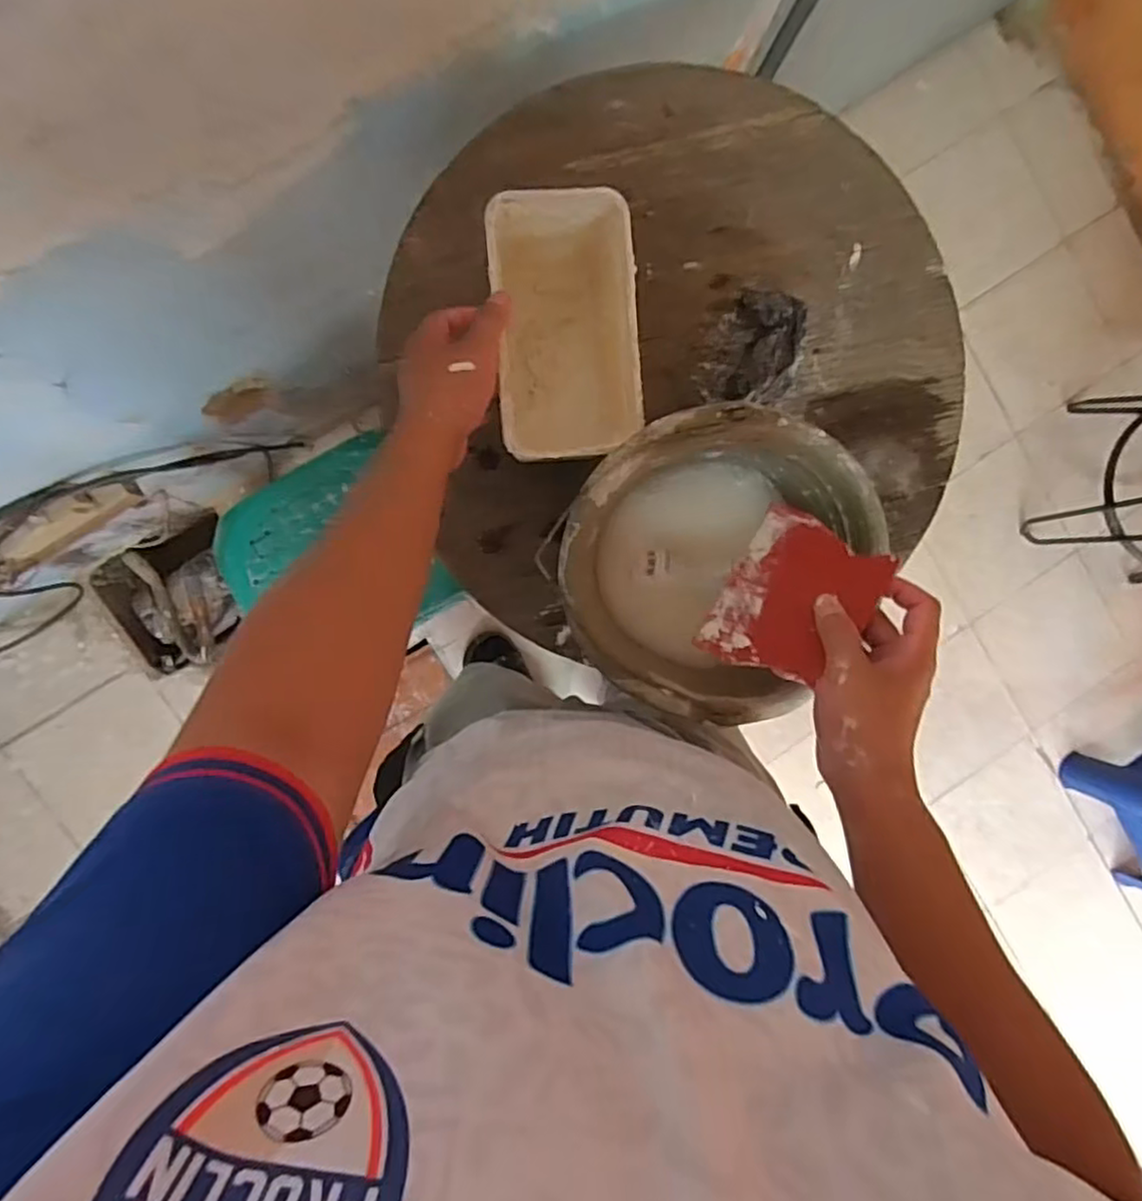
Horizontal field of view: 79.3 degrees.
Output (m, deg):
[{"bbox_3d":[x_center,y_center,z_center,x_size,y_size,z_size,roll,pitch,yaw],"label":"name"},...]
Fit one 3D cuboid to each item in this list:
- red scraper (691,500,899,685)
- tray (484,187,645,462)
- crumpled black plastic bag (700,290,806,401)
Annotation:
[{"bbox_3d":[0.159,-0.001,0.497,0.005,0.106,0.120,31,90,-49],"label":"red scraper"},{"bbox_3d":[-0.010,-0.219,0.595,0.108,0.136,0.198,-5,95,-6],"label":"tray"},{"bbox_3d":[0.172,-0.240,0.659,0.079,0.055,0.108,17,92,-7],"label":"crumpled black plastic bag"}]

